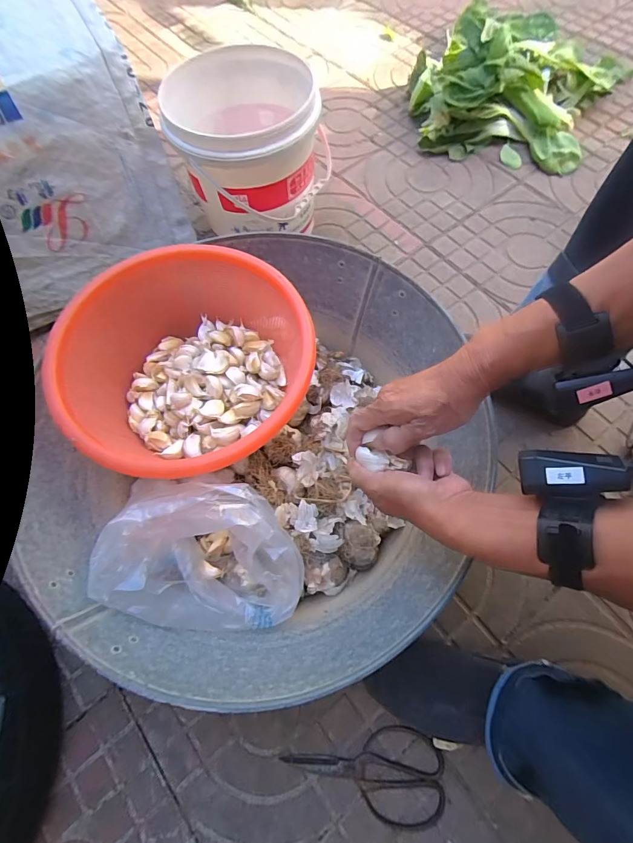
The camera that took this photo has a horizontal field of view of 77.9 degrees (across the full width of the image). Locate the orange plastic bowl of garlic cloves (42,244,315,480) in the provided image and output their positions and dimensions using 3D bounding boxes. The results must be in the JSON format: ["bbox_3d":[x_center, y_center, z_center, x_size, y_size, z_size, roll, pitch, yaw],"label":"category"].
[{"bbox_3d":[-0.164,-0.067,0.565,0.315,0.157,0.321,-1,66,2],"label":"orange plastic bowl of garlic cloves"}]

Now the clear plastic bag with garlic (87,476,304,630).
[{"bbox_3d":[-0.141,0.167,0.477,0.227,0.137,0.153,1,67,3],"label":"clear plastic bag with garlic"}]

